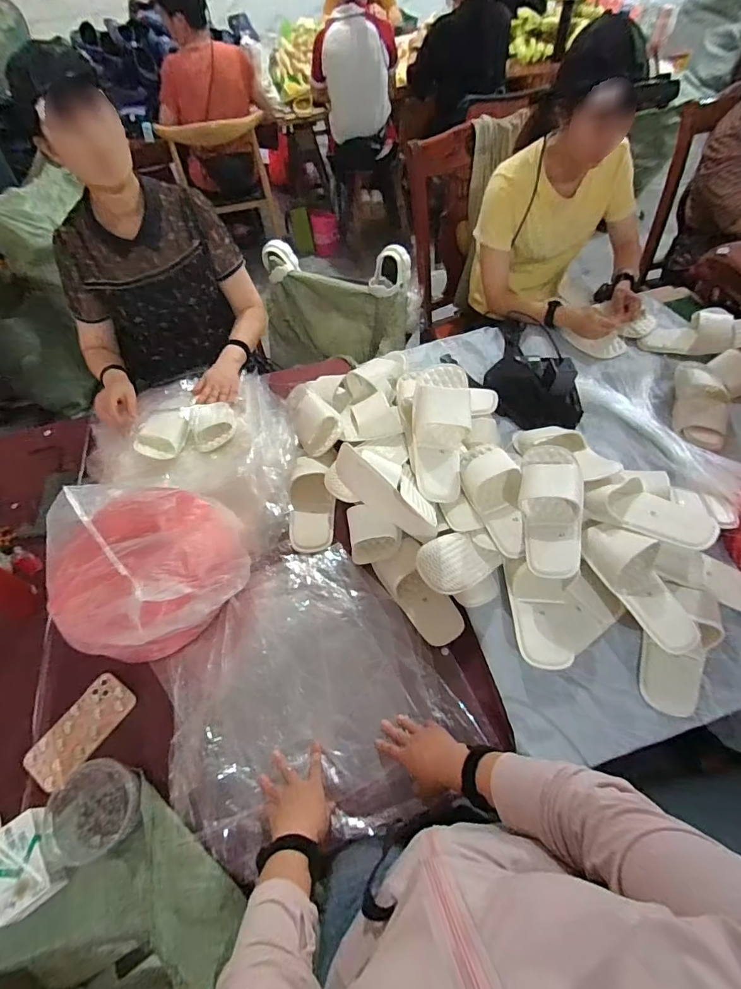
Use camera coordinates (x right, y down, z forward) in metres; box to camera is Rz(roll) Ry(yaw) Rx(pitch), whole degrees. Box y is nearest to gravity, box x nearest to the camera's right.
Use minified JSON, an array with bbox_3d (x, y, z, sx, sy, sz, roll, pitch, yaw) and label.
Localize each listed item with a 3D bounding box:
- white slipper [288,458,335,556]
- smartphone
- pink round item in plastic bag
[{"bbox_3d":[-0.123,0.020,0.907,0.089,0.057,0.199,-4,57,1],"label":"white slipper"},{"bbox_3d":[-0.468,0.379,0.712,0.087,0.012,0.161,28,63,20],"label":"smartphone"},{"bbox_3d":[-0.374,0.120,0.765,0.291,0.182,0.297,-2,57,3],"label":"pink round item in plastic bag"}]

